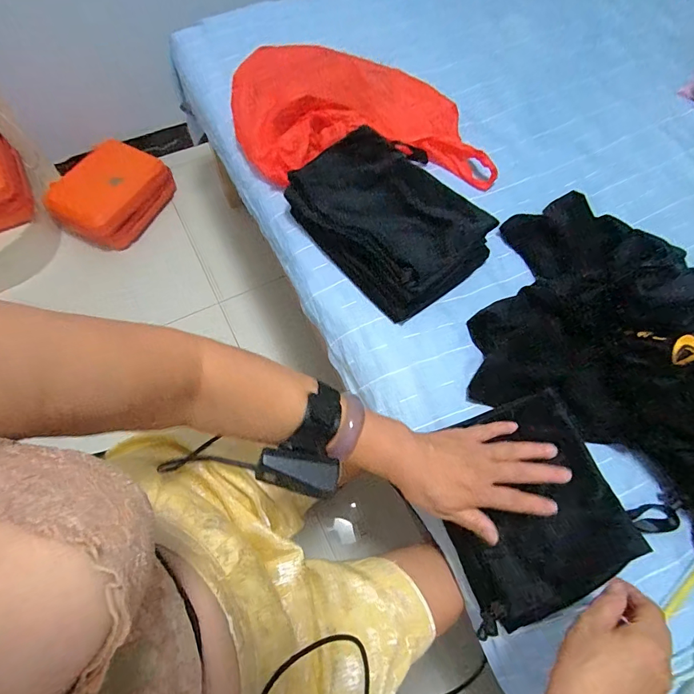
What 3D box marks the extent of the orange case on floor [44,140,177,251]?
[{"bbox_3d":[-0.690,-0.447,1.204,0.205,0.155,0.311,29,68,11],"label":"orange case on floor"}]

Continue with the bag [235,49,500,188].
[{"bbox_3d":[0.028,-0.387,0.689,0.446,0.084,0.245,3,66,-1],"label":"bag"}]

